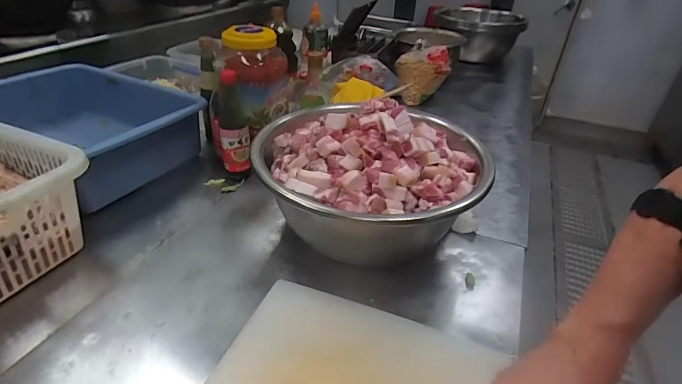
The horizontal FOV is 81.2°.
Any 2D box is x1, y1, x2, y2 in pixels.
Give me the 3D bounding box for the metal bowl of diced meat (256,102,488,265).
[{"bbox_3d":[0.056,-0.045,0.725,0.386,0.200,0.389,2,33,-2],"label":"metal bowl of diced meat"}]

